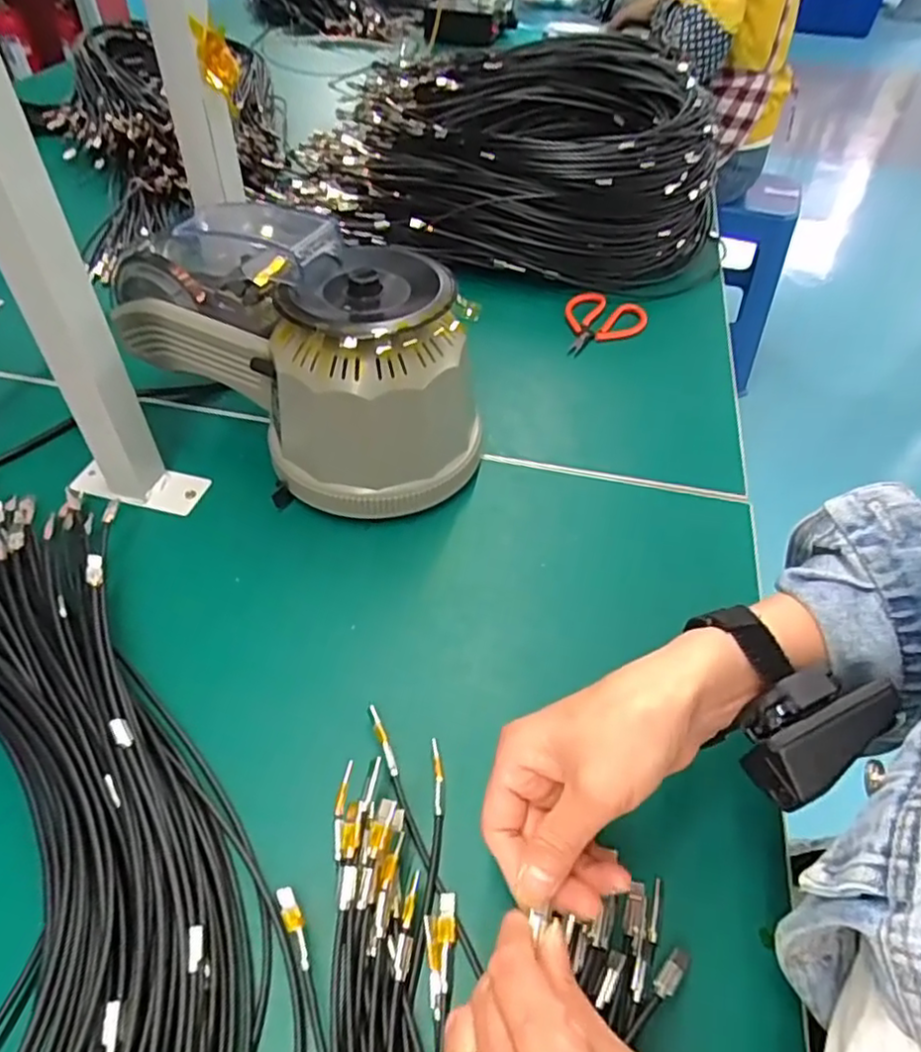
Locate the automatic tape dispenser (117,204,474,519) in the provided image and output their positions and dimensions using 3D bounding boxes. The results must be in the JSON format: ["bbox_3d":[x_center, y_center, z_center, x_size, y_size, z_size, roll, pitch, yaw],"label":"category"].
[{"bbox_3d":[-0.121,-0.132,0.491,0.285,0.151,0.141,31,54,23],"label":"automatic tape dispenser"}]

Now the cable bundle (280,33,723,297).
[{"bbox_3d":[0.061,-0.438,0.777,0.451,0.148,0.332,10,49,6],"label":"cable bundle"}]

